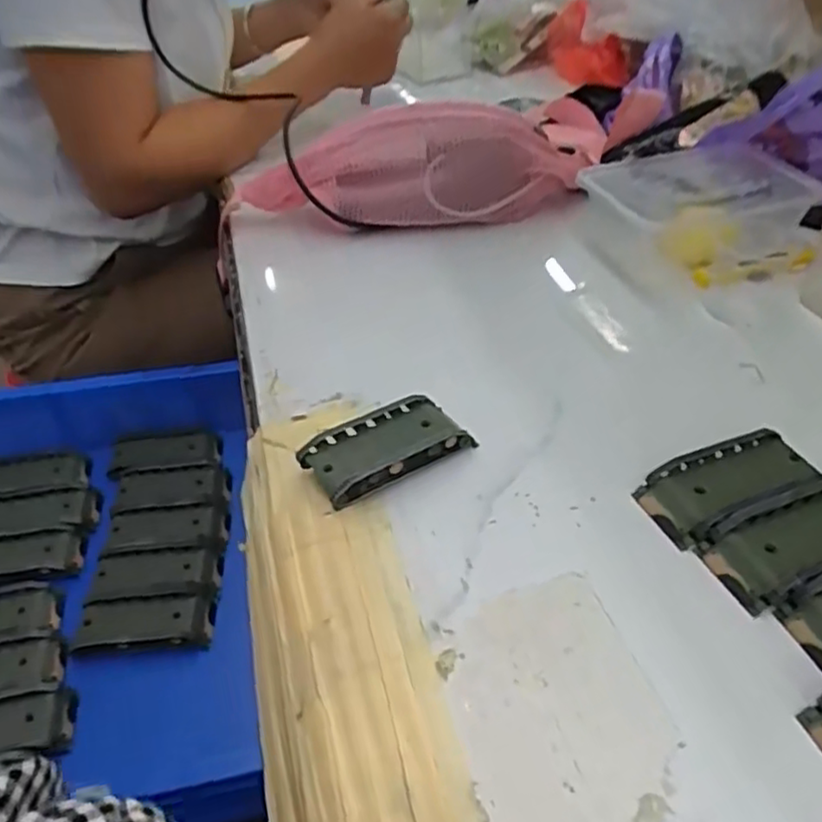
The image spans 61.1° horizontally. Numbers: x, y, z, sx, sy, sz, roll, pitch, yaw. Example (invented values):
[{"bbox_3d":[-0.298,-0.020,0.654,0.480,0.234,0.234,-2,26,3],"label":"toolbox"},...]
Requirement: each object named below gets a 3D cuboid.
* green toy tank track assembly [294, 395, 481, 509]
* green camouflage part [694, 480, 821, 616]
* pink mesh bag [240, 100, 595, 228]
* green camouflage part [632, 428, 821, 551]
[{"bbox_3d":[-0.013,0.021,0.399,0.091,0.022,0.042,-25,46,-23],"label":"green toy tank track assembly"},{"bbox_3d":[0.195,0.063,0.346,0.094,0.016,0.045,-16,43,-14],"label":"green camouflage part"},{"bbox_3d":[0.030,-0.217,0.611,0.332,0.098,0.082,-13,42,-11],"label":"pink mesh bag"},{"bbox_3d":[0.174,0.038,0.375,0.096,0.015,0.043,-18,43,-16],"label":"green camouflage part"}]

